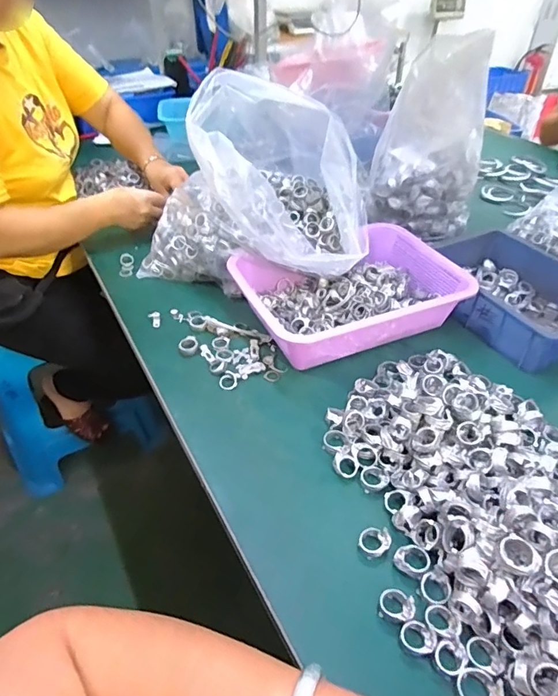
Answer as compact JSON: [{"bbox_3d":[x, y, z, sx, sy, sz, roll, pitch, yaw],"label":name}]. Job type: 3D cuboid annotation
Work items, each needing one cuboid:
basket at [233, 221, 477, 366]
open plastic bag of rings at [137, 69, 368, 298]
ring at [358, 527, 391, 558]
[{"bbox_3d":[0.095,-0.081,0.663,0.291,0.076,0.205,-17,45,-19],"label":"basket"},{"bbox_3d":[-0.020,-0.226,0.674,0.347,0.266,0.220,24,47,24],"label":"open plastic bag of rings"},{"bbox_3d":[0.088,0.180,0.423,0.028,0.010,0.027,1,42,-1],"label":"ring"}]

